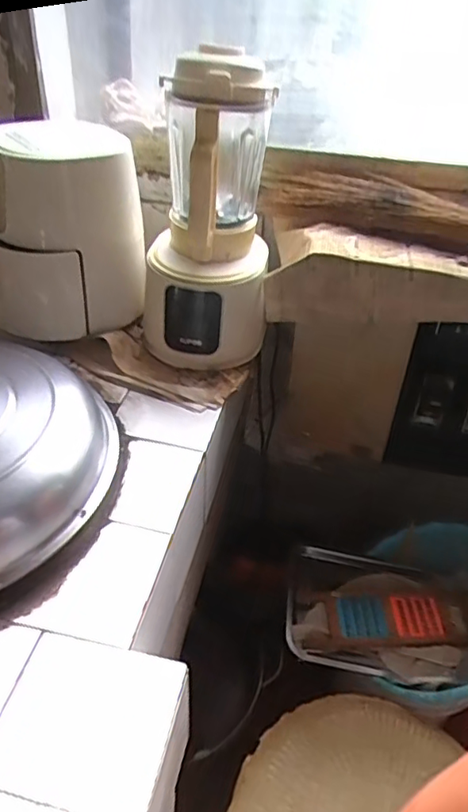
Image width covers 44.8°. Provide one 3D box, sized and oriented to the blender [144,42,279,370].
[{"bbox_3d":[-0.039,-0.295,0.891,0.195,0.416,0.203,2,37,-3],"label":"blender"}]

